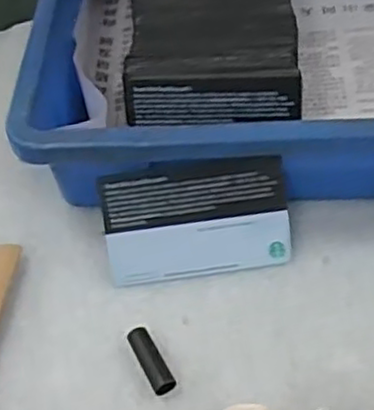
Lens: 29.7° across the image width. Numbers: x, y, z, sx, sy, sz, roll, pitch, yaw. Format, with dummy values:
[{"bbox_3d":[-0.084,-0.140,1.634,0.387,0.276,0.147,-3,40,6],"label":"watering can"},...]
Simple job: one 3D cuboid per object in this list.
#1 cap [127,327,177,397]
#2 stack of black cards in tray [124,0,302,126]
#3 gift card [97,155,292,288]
[{"bbox_3d":[-0.015,0.067,0.306,0.010,0.009,0.031,-25,56,-12],"label":"cap"},{"bbox_3d":[0.014,-0.093,0.393,0.085,0.053,0.133,-3,53,3],"label":"stack of black cards in tray"},{"bbox_3d":[0.004,0.007,0.332,0.085,0.053,0.009,-7,14,-2],"label":"gift card"}]

